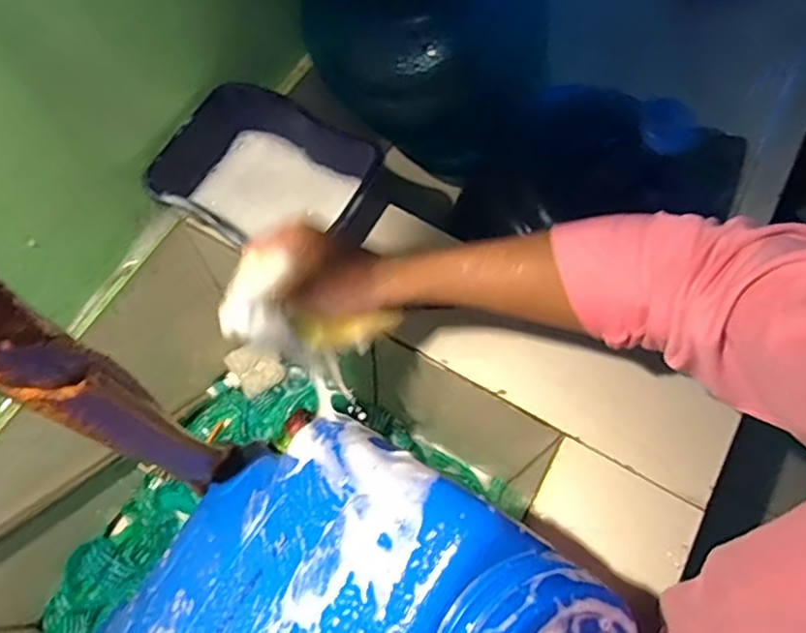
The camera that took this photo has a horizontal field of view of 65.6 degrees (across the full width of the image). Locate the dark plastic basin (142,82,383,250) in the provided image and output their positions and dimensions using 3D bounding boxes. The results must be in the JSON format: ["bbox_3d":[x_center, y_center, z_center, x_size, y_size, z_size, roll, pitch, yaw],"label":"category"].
[{"bbox_3d":[-0.135,-0.134,0.642,0.189,0.074,0.165,28,68,10],"label":"dark plastic basin"}]

